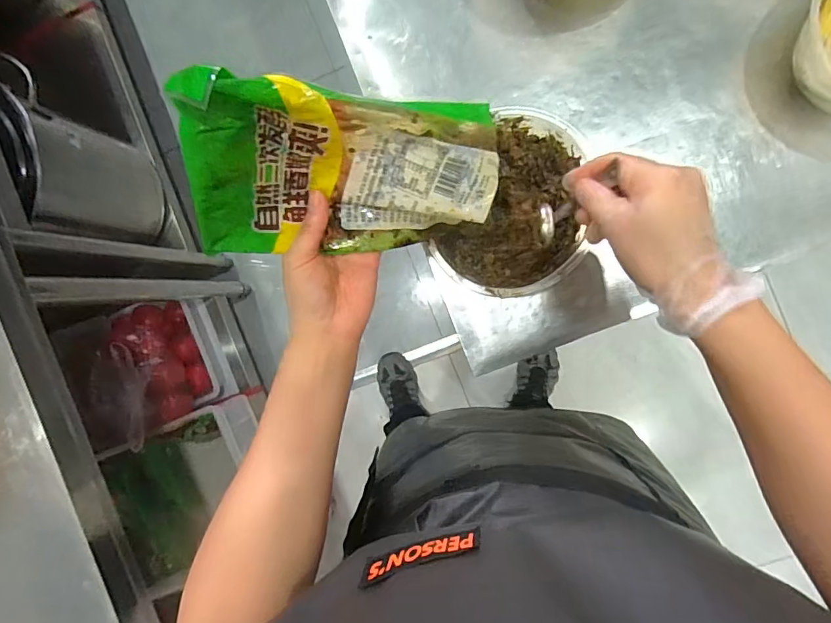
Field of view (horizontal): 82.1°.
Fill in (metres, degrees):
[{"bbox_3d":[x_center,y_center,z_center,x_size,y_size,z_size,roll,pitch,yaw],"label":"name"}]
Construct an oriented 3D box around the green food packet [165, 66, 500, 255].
[{"bbox_3d":[-0.046,-0.086,0.320,0.192,0.136,0.026,1,62,-15],"label":"green food packet"}]

